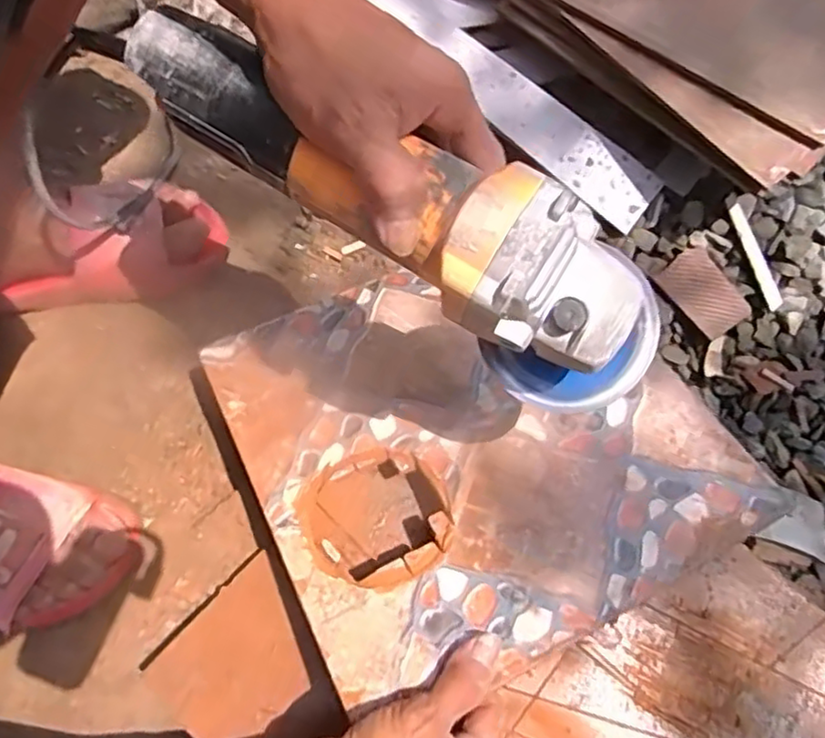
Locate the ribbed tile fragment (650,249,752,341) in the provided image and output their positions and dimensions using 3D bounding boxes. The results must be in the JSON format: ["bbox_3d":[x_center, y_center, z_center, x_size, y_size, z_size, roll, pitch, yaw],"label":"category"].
[{"bbox_3d":[0.263,-0.069,0.594,0.058,0.009,0.079,-32,71,-12],"label":"ribbed tile fragment"}]

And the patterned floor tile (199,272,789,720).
[{"bbox_3d":[0.040,0.038,0.450,0.291,0.011,0.292,-24,57,-15],"label":"patterned floor tile"}]

